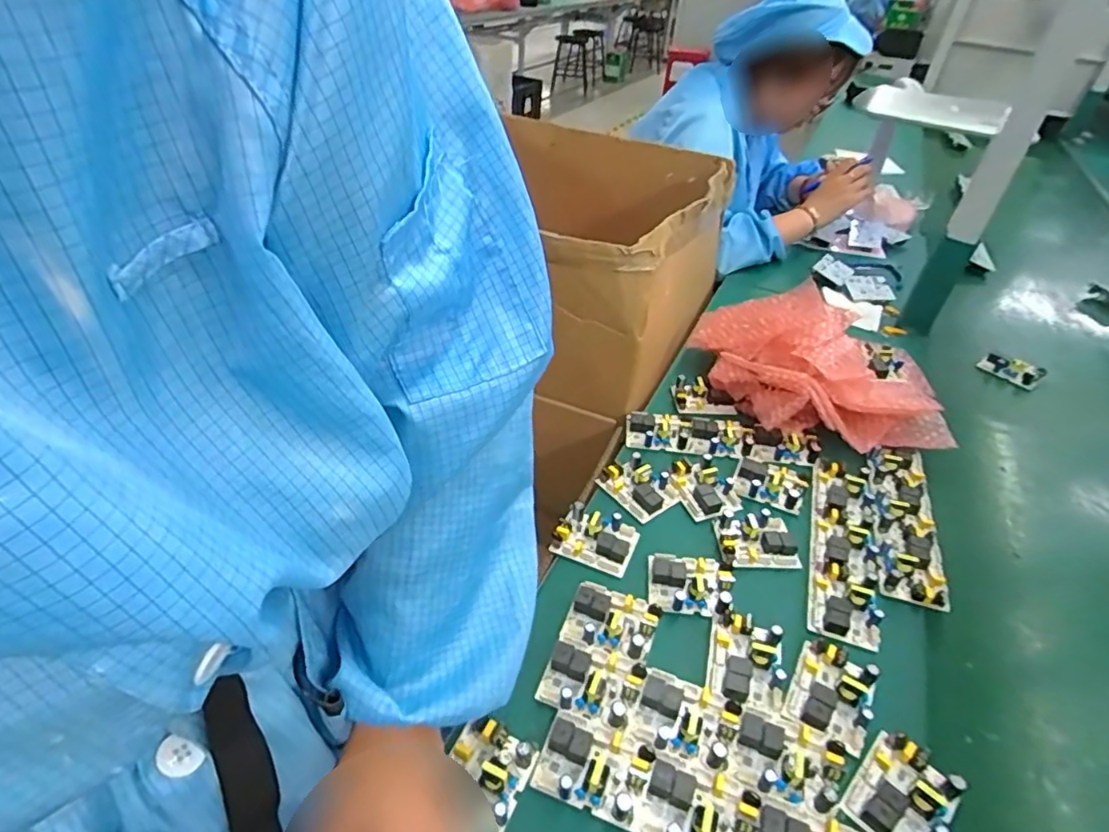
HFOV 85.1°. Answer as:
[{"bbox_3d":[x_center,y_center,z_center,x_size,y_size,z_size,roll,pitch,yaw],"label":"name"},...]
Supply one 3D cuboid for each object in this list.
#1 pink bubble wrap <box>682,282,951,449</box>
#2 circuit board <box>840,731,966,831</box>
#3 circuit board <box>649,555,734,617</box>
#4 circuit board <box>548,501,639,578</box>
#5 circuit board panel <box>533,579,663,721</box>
[{"bbox_3d":[0.358,-0.075,0.828,0.333,0.103,0.272,16,40,12],"label":"pink bubble wrap"},{"bbox_3d":[0.260,0.283,0.451,0.079,0.025,0.061,-30,51,-35],"label":"circuit board"},{"bbox_3d":[0.134,0.162,0.589,0.078,0.019,0.056,8,39,3],"label":"circuit board"},{"bbox_3d":[0.043,0.122,0.629,0.082,0.021,0.069,17,41,14],"label":"circuit board"},{"bbox_3d":[0.042,0.202,0.529,0.078,0.016,0.120,17,41,13],"label":"circuit board panel"}]

